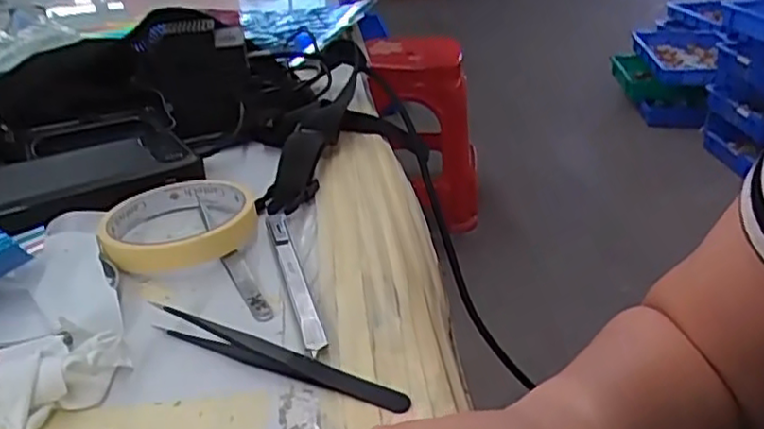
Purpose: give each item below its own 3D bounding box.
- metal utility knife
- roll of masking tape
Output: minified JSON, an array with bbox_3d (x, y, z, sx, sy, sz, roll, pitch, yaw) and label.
[{"bbox_3d":[-0.047,0.031,0.360,0.011,0.005,0.134,-8,30,-15],"label":"metal utility knife"},{"bbox_3d":[-0.119,0.002,0.398,0.086,0.019,0.089,0,29,0],"label":"roll of masking tape"}]

